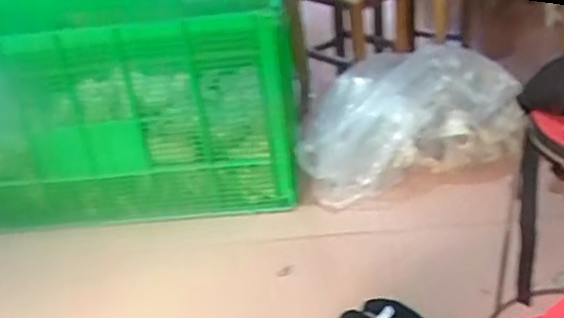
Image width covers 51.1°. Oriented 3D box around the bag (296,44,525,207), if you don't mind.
[{"bbox_3d":[0.333,-0.121,1.583,0.573,0.231,0.371,-6,31,3],"label":"bag"}]

